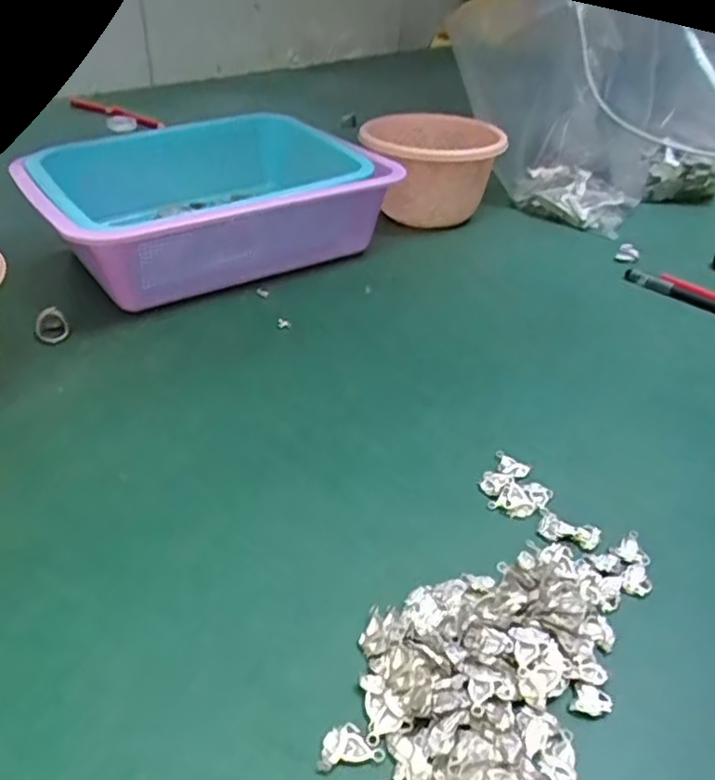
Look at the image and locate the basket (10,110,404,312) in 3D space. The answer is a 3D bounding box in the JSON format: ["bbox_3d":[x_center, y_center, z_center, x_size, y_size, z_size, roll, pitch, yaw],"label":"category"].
[{"bbox_3d":[-0.127,-0.167,0.591,0.293,0.098,0.173,-18,40,-26],"label":"basket"}]

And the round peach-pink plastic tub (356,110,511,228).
[{"bbox_3d":[0.077,-0.223,0.683,0.133,0.091,0.134,2,35,-1],"label":"round peach-pink plastic tub"}]

